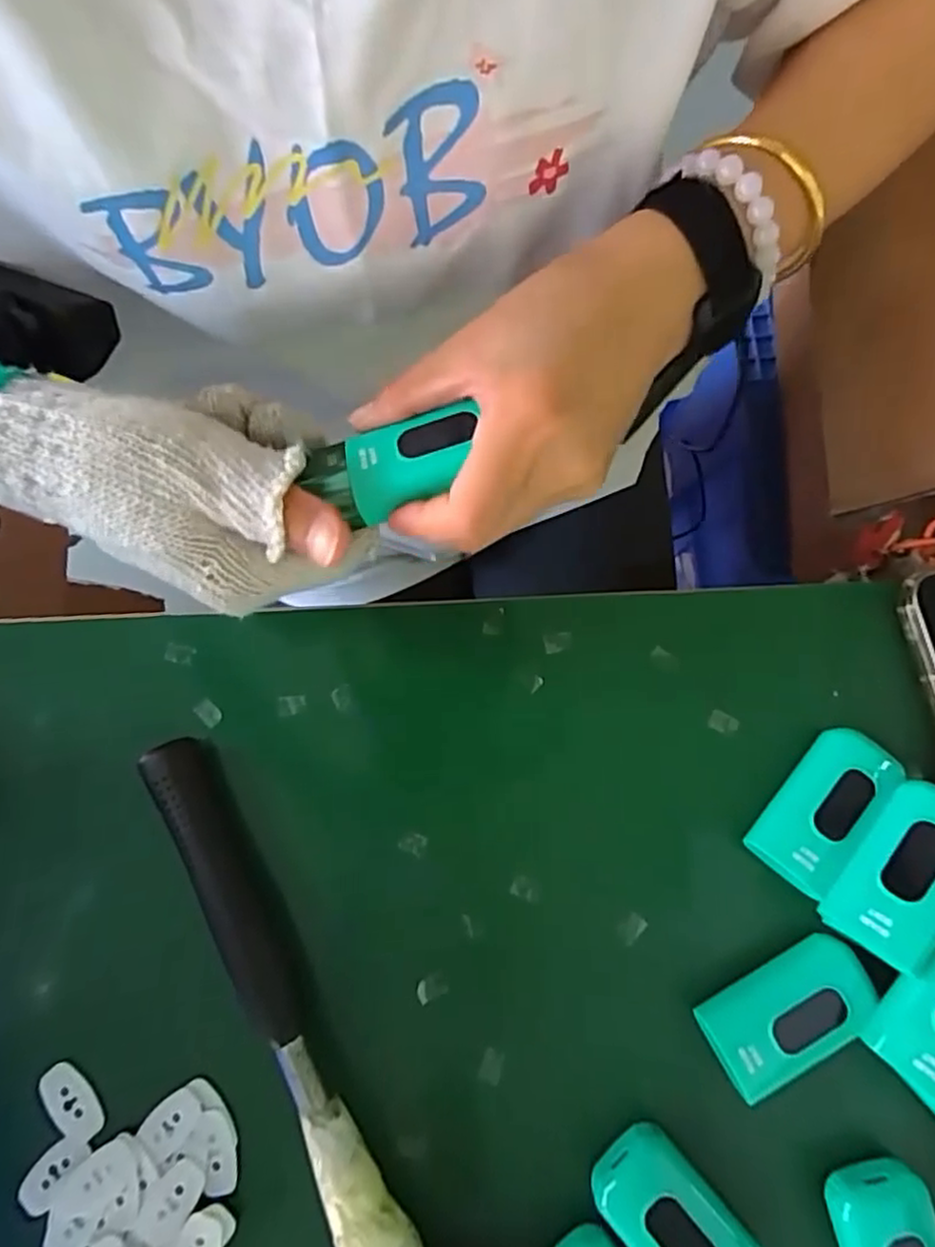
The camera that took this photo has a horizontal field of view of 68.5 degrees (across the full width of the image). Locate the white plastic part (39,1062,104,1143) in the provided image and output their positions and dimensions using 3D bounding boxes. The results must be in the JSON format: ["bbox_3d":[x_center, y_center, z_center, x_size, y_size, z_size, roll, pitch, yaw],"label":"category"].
[{"bbox_3d":[-0.161,0.194,0.275,0.017,0.004,0.030,-34,83,-3],"label":"white plastic part"}]

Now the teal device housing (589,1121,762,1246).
[{"bbox_3d":[0.079,0.226,0.257,0.038,0.023,0.070,-39,83,-4],"label":"teal device housing"}]

